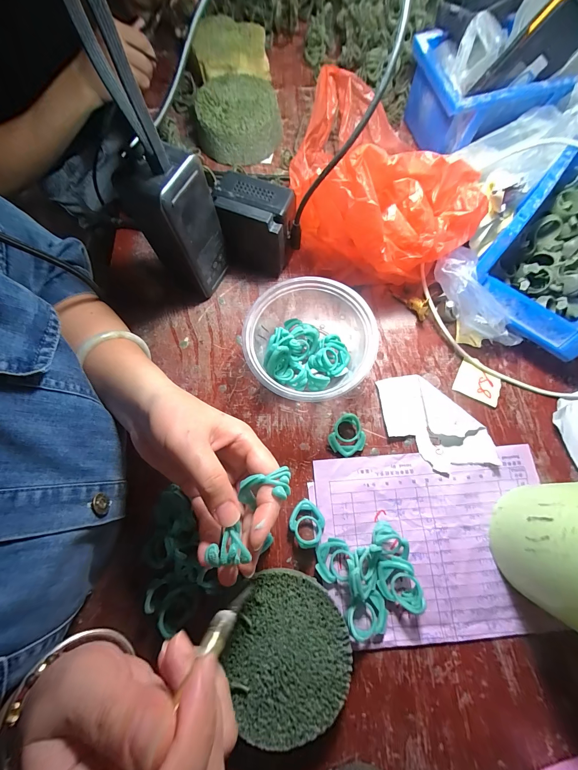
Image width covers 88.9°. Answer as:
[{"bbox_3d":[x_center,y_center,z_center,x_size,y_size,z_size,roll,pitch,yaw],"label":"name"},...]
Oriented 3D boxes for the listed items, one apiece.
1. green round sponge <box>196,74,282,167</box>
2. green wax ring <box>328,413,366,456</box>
[{"bbox_3d":[-0.063,-0.331,0.370,0.101,0.048,0.086,-16,73,-3],"label":"green round sponge"},{"bbox_3d":[0.054,0.048,0.279,0.033,0.021,0.034,-1,73,2],"label":"green wax ring"}]

